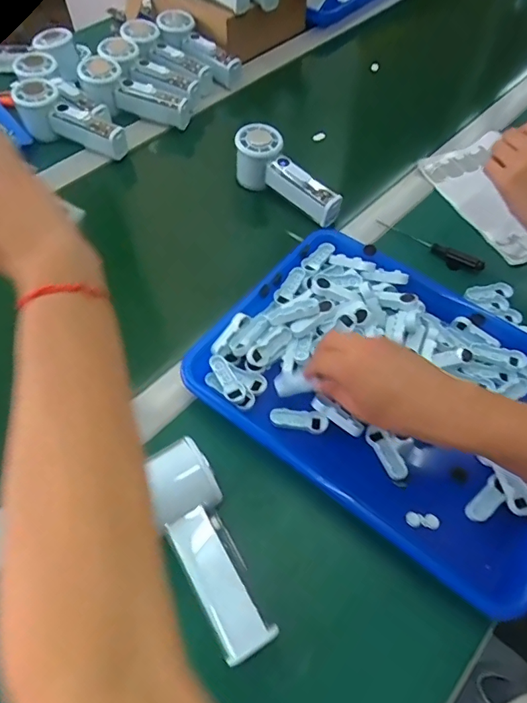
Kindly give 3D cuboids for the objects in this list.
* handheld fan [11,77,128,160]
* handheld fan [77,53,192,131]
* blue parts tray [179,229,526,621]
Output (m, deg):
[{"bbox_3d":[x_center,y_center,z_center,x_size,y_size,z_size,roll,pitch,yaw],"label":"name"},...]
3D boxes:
[{"bbox_3d":[-0.248,-0.299,0.606,0.151,0.053,0.052,26,60,-1],"label":"handheld fan"},{"bbox_3d":[-0.176,-0.347,0.632,0.150,0.045,0.052,24,59,-3],"label":"handheld fan"},{"bbox_3d":[0.122,0.034,0.432,0.336,0.047,0.248,33,63,19],"label":"blue parts tray"}]

